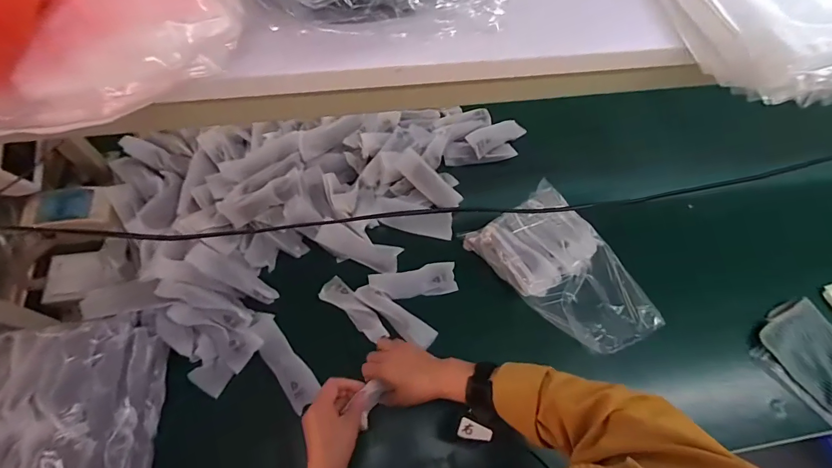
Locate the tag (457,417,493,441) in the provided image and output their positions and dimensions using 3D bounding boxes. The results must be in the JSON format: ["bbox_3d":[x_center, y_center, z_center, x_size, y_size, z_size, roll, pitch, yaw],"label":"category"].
[{"bbox_3d":[0.074,0.249,0.498,0.041,0.005,0.023,20,80,15],"label":"tag"}]

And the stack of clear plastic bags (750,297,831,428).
[{"bbox_3d":[0.702,0.235,0.679,0.166,0.021,0.219,-34,69,-18],"label":"stack of clear plastic bags"}]

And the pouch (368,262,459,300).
[{"bbox_3d":[-0.003,0.085,0.706,0.153,0.007,0.055,-6,86,-14],"label":"pouch"}]

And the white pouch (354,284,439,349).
[{"bbox_3d":[-0.036,0.137,0.669,0.151,0.019,0.041,33,66,13],"label":"white pouch"}]

